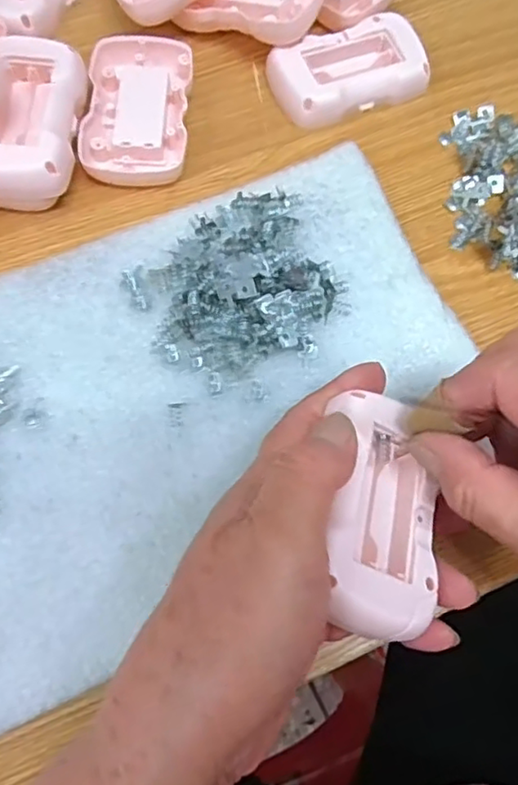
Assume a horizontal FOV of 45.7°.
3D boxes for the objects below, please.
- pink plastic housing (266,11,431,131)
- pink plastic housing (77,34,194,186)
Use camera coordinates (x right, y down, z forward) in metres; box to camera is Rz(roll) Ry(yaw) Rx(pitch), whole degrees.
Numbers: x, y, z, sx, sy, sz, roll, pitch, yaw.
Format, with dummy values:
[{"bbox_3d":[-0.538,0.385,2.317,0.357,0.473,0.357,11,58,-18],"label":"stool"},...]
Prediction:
[{"bbox_3d":[0.050,-0.181,0.346,0.084,0.019,0.049,-22,74,-9],"label":"pink plastic housing"},{"bbox_3d":[-0.065,-0.152,0.332,0.053,0.016,0.089,1,72,-2],"label":"pink plastic housing"}]

